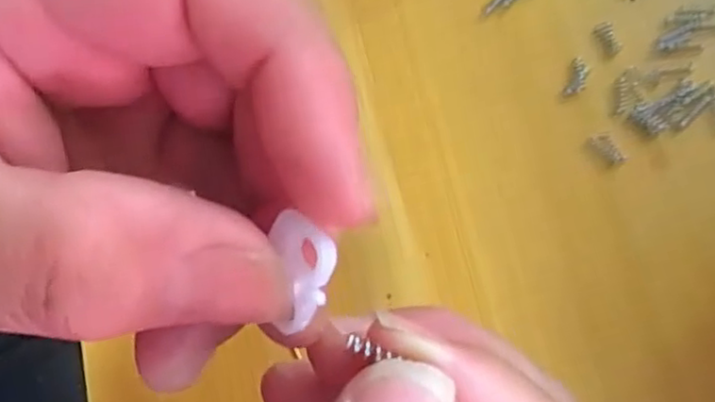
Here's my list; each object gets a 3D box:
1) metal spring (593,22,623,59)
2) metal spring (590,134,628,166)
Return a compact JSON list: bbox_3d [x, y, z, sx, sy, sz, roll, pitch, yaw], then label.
[{"bbox_3d":[0.082,-0.053,0.217,0.005,0.004,0.011,-25,74,2],"label":"metal spring"},{"bbox_3d":[0.080,-0.017,0.210,0.005,0.004,0.012,-40,74,-3],"label":"metal spring"}]

